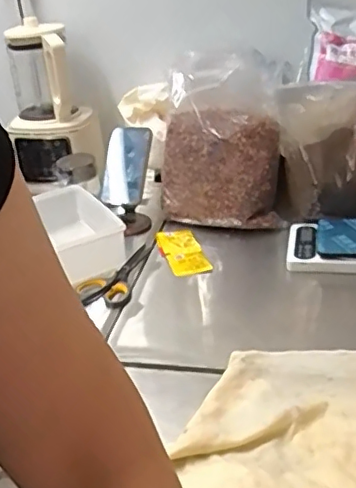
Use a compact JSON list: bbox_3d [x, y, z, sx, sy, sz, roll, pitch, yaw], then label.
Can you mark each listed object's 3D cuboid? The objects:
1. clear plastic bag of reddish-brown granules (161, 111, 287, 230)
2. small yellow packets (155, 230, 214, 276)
[{"bbox_3d":[0.076,-0.135,1.054,0.215,0.196,0.096,7,30,20],"label":"clear plastic bag of reddish-brown granules"},{"bbox_3d":[0.006,0.009,0.995,0.070,0.013,0.135,-11,29,-13],"label":"small yellow packets"}]

